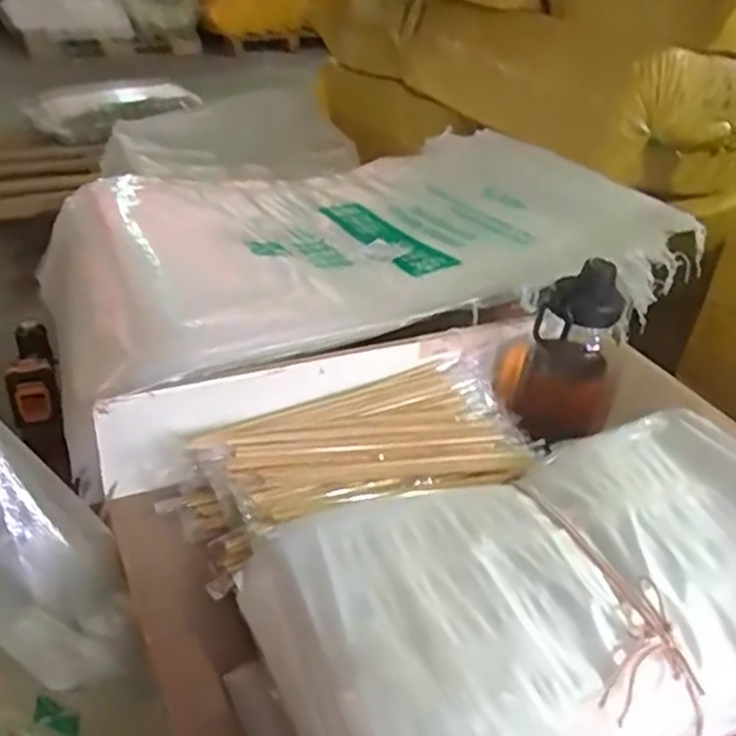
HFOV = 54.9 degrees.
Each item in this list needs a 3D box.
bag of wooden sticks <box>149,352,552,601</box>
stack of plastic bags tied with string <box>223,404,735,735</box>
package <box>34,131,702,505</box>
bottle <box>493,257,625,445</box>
[{"bbox_3d":[-0.004,0.087,0.633,0.319,0.065,0.144,-13,38,-25],"label":"bag of wooden sticks"},{"bbox_3d":[0.135,0.170,0.508,0.436,0.099,0.250,-12,37,-23],"label":"stack of plastic bags tied with string"},{"bbox_3d":[-0.026,-0.147,0.859,0.706,0.118,0.474,-18,40,-30],"label":"package"},{"bbox_3d":[0.181,-0.012,0.675,0.113,0.152,0.110,15,35,15],"label":"bottle"}]

